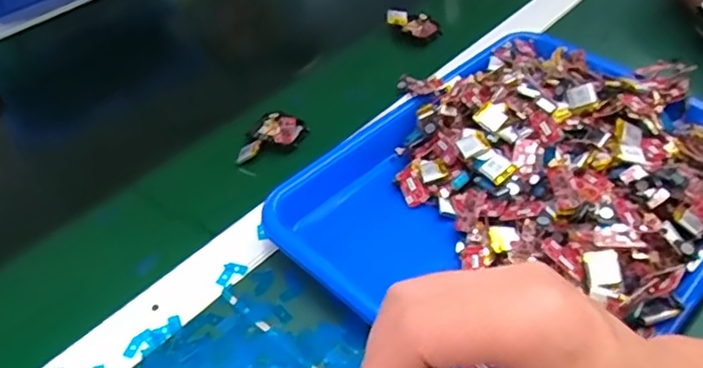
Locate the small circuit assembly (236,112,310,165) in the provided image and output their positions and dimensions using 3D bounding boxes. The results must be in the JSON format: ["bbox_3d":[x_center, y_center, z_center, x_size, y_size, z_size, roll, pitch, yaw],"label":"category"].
[{"bbox_3d":[-0.069,-0.038,0.503,0.045,0.013,0.060,19,50,18],"label":"small circuit assembly"}]

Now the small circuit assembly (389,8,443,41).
[{"bbox_3d":[0.066,-0.168,0.626,0.059,0.012,0.033,32,55,28],"label":"small circuit assembly"}]

